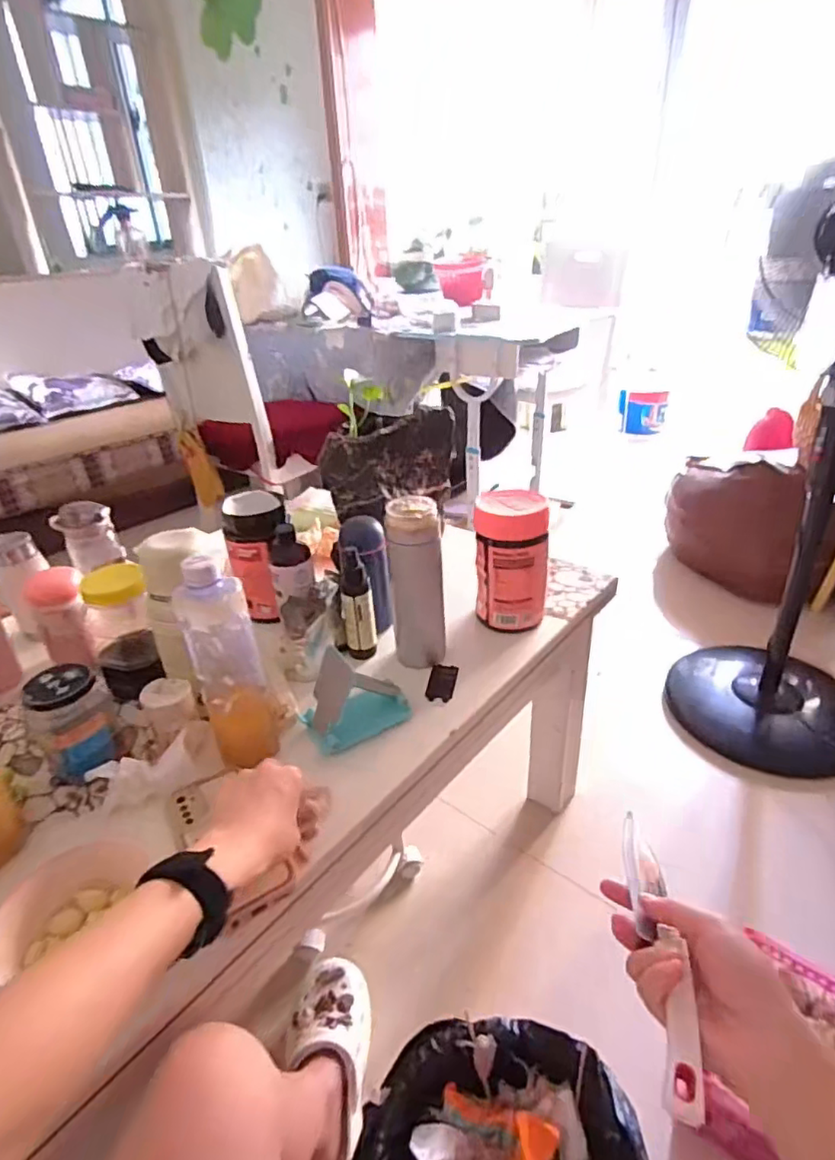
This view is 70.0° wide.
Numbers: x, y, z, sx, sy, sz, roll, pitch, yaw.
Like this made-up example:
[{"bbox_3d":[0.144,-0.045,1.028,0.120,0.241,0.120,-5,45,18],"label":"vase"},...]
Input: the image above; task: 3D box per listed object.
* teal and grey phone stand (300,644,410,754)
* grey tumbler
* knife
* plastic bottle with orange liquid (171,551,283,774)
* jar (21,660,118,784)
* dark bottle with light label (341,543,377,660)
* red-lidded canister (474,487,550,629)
[{"bbox_3d":[-0.071,0.125,0.659,0.105,0.089,0.061,-21,34,-28],"label":"teal and grey phone stand"},{"bbox_3d":[0.000,0.005,0.726,0.063,0.199,0.063,-2,30,2],"label":"grey tumbler"},{"bbox_3d":[0.162,0.242,0.401,0.027,0.010,0.193,2,30,9],"label":"knife"},{"bbox_3d":[-0.186,0.080,0.584,0.068,0.219,0.052,-12,31,-15],"label":"plastic bottle with orange liquid"},{"bbox_3d":[-0.346,0.152,0.608,0.073,0.106,0.074,-3,30,1],"label":"jar"},{"bbox_3d":[-0.075,0.033,0.753,0.038,0.150,0.032,-5,30,-2],"label":"dark bottle with light label"},{"bbox_3d":[0.126,-0.025,0.797,0.095,0.167,0.080,3,30,11],"label":"red-lidded canister"}]

